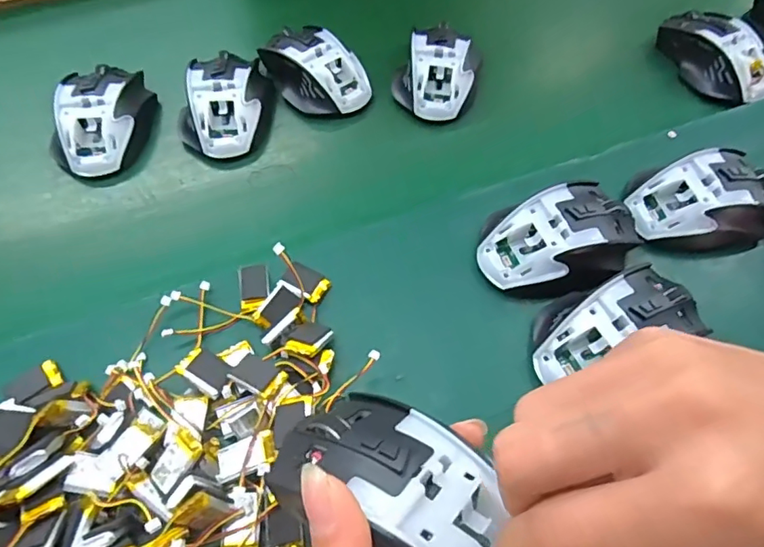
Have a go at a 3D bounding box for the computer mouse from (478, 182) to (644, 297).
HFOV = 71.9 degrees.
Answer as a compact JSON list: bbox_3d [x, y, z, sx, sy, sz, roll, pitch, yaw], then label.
[{"bbox_3d":[0.128,-0.024,0.372,0.117,0.040,0.072,-20,57,-13],"label":"computer mouse"}]

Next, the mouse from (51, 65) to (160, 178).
[{"bbox_3d":[-0.232,-0.134,0.443,0.067,0.040,0.111,-5,55,-2],"label":"mouse"}]

